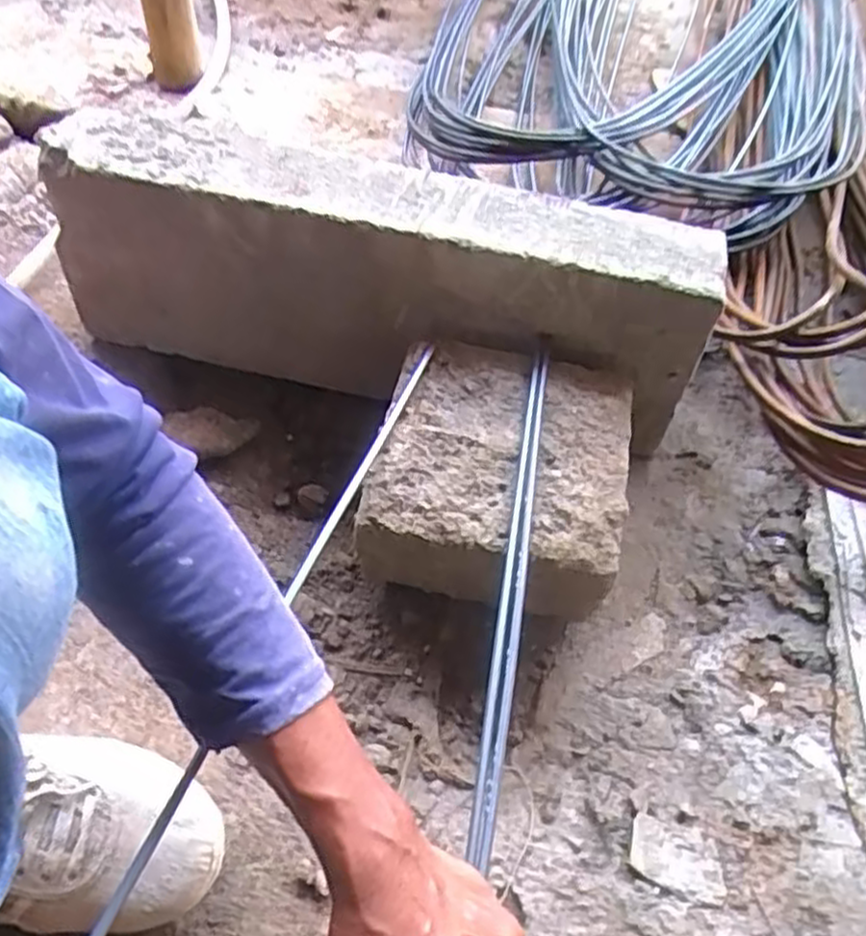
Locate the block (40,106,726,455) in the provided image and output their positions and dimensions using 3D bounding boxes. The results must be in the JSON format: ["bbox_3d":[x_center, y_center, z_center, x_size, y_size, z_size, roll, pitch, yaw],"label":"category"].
[{"bbox_3d":[-0.050,-0.172,0.697,0.581,0.186,0.139,14,50,6],"label":"block"}]

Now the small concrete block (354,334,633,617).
[{"bbox_3d":[0.055,0.012,0.640,0.199,0.111,0.206,12,50,5],"label":"small concrete block"}]

